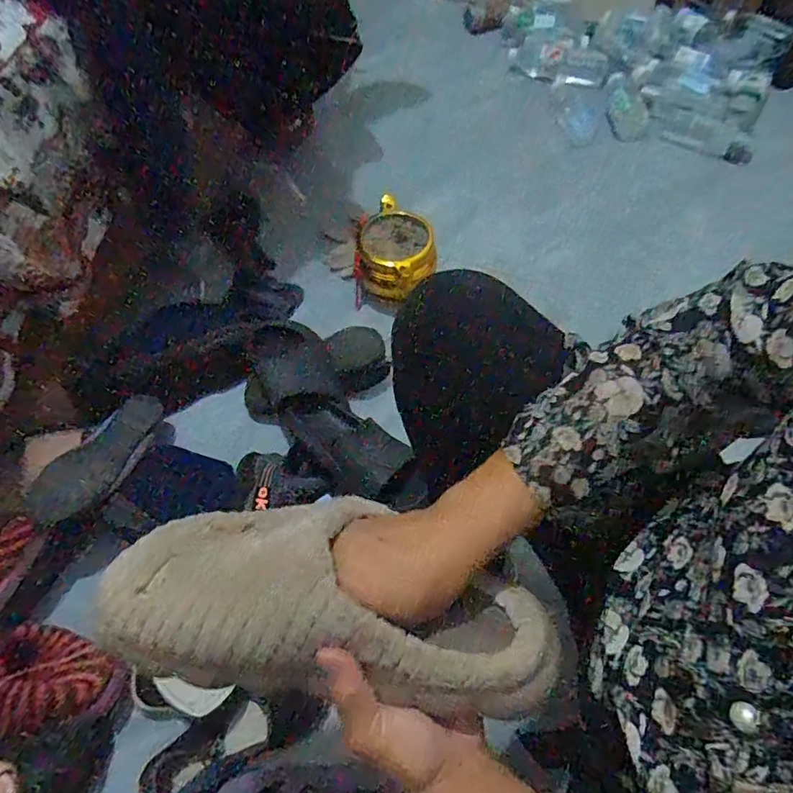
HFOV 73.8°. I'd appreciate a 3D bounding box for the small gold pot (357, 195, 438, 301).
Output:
[{"bbox_3d":[-0.002,-0.247,0.911,0.134,0.096,0.161,-6,62,-1],"label":"small gold pot"}]

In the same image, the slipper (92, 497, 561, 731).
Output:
[{"bbox_3d":[-0.035,0.116,0.303,0.260,0.067,0.107,12,63,0],"label":"slipper"}]

